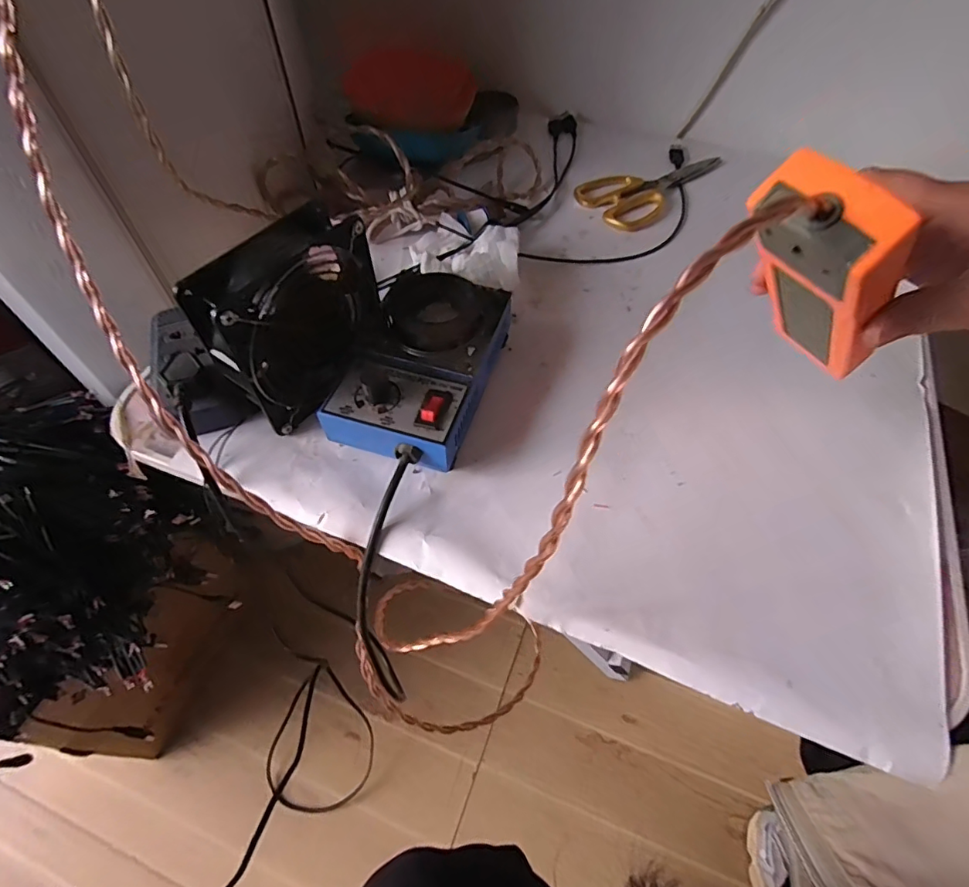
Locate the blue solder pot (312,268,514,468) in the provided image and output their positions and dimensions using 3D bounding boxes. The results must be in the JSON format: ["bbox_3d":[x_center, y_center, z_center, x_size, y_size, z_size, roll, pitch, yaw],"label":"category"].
[{"bbox_3d":[-0.044,-0.058,0.388,0.097,0.058,0.156,14,58,7],"label":"blue solder pot"}]

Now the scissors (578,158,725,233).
[{"bbox_3d":[0.181,-0.280,0.564,0.172,0.012,0.085,-33,64,-21],"label":"scissors"}]

